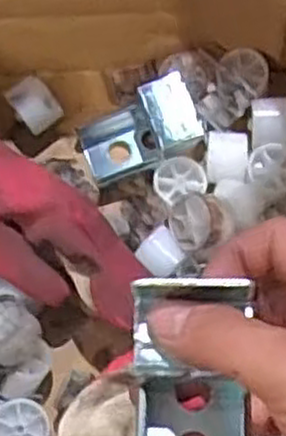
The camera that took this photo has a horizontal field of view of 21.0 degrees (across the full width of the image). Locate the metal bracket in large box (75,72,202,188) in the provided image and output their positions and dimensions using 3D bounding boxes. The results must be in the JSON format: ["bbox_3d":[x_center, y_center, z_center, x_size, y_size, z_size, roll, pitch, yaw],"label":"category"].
[{"bbox_3d":[-0.001,-0.060,0.515,0.081,0.050,0.046,-14,73,-4],"label":"metal bracket in large box"}]

